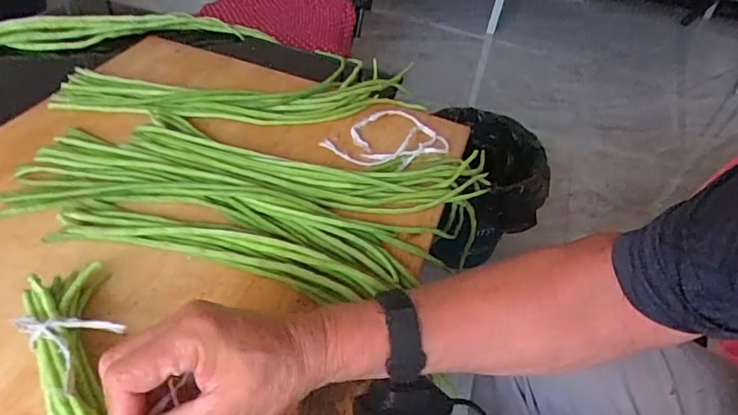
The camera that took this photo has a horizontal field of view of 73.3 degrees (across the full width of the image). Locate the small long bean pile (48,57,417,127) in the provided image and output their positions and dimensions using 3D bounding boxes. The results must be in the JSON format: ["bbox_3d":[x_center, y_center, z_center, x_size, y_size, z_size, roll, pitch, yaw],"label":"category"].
[{"bbox_3d":[-0.160,-0.154,0.656,0.457,0.040,0.147,-7,46,-15],"label":"small long bean pile"}]

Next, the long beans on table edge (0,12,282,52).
[{"bbox_3d":[-0.402,-0.260,0.752,0.511,0.050,0.075,-7,46,-15],"label":"long beans on table edge"}]

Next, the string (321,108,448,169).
[{"bbox_3d":[0.027,-0.080,0.606,0.113,0.017,0.129,35,50,25],"label":"string"}]

